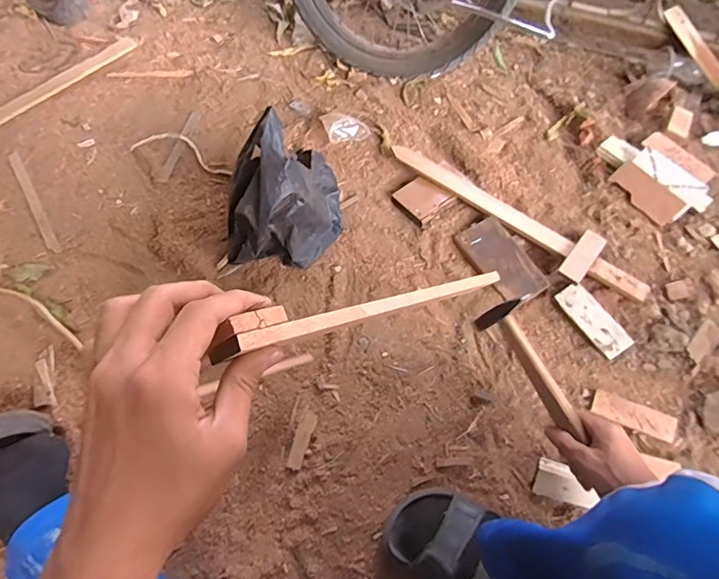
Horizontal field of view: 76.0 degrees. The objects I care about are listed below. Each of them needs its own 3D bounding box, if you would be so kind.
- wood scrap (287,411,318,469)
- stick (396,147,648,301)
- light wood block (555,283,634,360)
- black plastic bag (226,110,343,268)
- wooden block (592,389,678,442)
[{"bbox_3d":[-0.080,0.212,0.650,0.021,0.005,0.078,16,66,10],"label":"wood scrap"},{"bbox_3d":[0.262,-0.124,0.767,0.450,0.044,0.095,40,72,19],"label":"stick"},{"bbox_3d":[0.362,0.046,0.709,0.048,0.016,0.121,-35,71,-3],"label":"light wood block"},{"bbox_3d":[-0.123,-0.139,0.735,0.178,0.200,0.171,-6,63,-2],"label":"black plastic bag"},{"bbox_3d":[0.393,0.180,0.655,0.112,0.009,0.035,21,79,9],"label":"wooden block"}]

